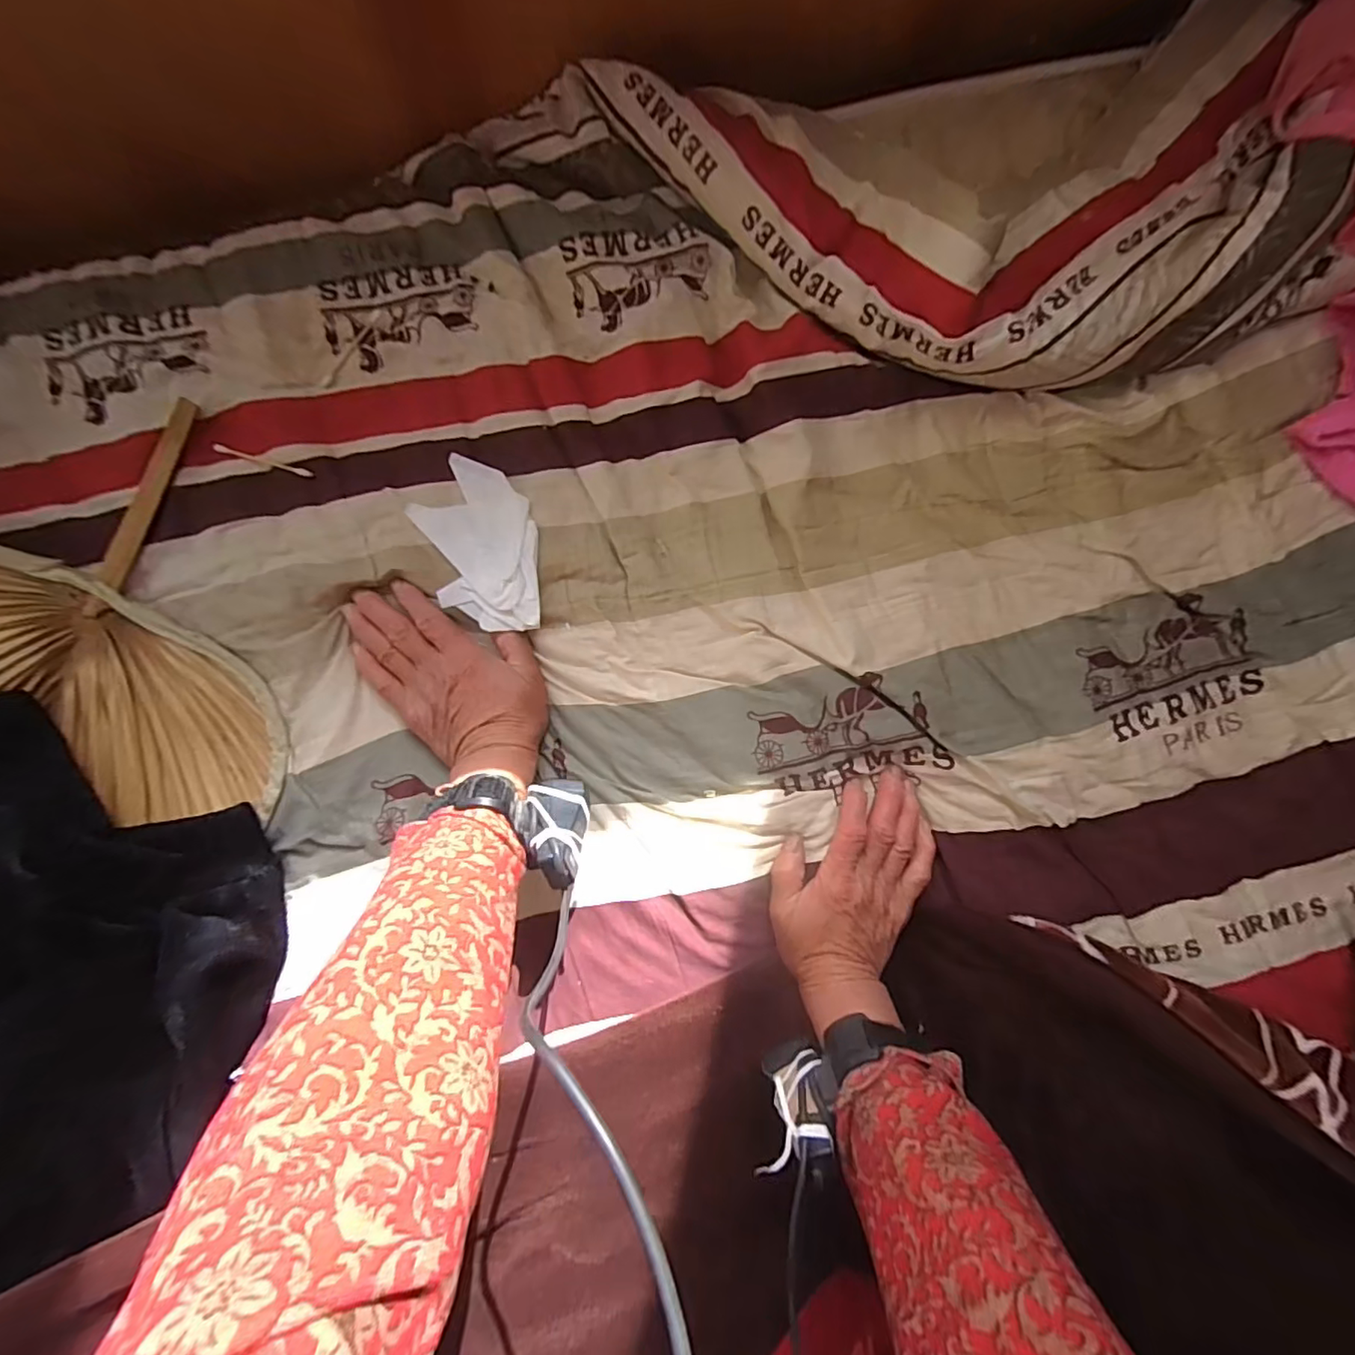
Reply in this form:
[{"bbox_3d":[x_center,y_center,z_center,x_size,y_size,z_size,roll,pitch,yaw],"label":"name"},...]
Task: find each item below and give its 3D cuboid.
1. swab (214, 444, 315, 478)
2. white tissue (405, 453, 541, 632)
[{"bbox_3d":[-0.308,-0.161,0.432,0.070,0.008,0.006,15,89,-2],"label":"swab"},{"bbox_3d":[-0.148,-0.099,0.442,0.082,0.007,0.132,-21,90,-2],"label":"white tissue"}]

